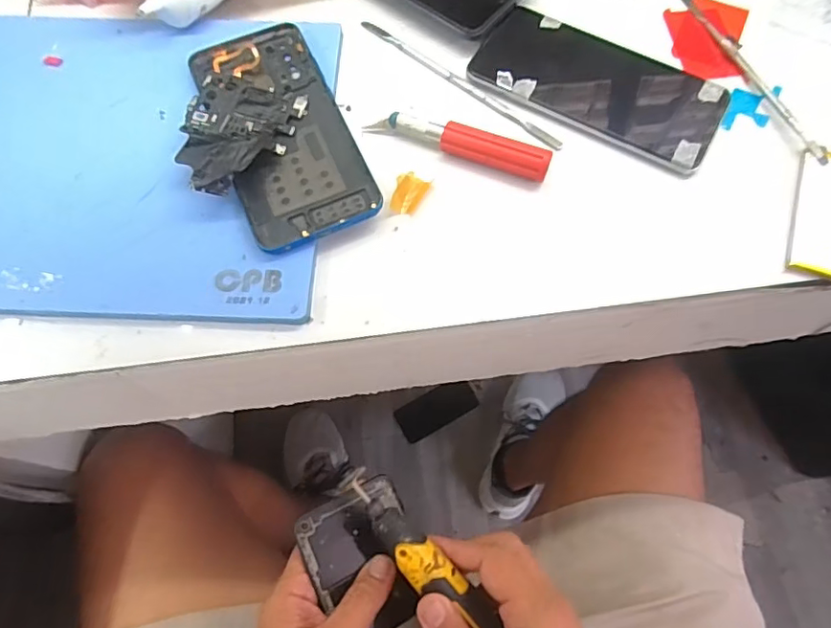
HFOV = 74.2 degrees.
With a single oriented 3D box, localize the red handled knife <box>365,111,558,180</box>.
[{"bbox_3d":[0.026,-0.106,0.339,0.114,0.018,0.015,21,70,8],"label":"red handled knife"}]

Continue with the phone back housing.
[{"bbox_3d":[-0.084,-0.115,0.344,0.074,0.013,0.164,-22,70,-8],"label":"phone back housing"}]

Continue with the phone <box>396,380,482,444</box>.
[{"bbox_3d":[0.041,0.180,1.043,0.152,0.012,0.067,-29,79,-6],"label":"phone"}]

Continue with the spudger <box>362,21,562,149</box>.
[{"bbox_3d":[0.027,-0.156,0.367,0.165,0.004,0.009,39,74,14],"label":"spudger"}]

